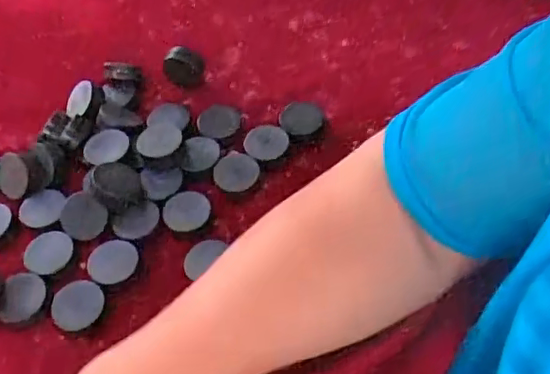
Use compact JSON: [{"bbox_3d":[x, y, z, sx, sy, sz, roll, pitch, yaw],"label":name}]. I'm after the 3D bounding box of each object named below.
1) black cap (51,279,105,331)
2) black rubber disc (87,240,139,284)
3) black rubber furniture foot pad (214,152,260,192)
[{"bbox_3d":[-0.124,0.074,0.368,0.033,0.005,0.031,-3,54,4],"label":"black cap"},{"bbox_3d":[-0.106,0.048,0.381,0.032,0.004,0.031,-3,54,4],"label":"black rubber disc"},{"bbox_3d":[-0.028,-0.012,0.417,0.031,0.004,0.031,-26,56,-12],"label":"black rubber furniture foot pad"}]

